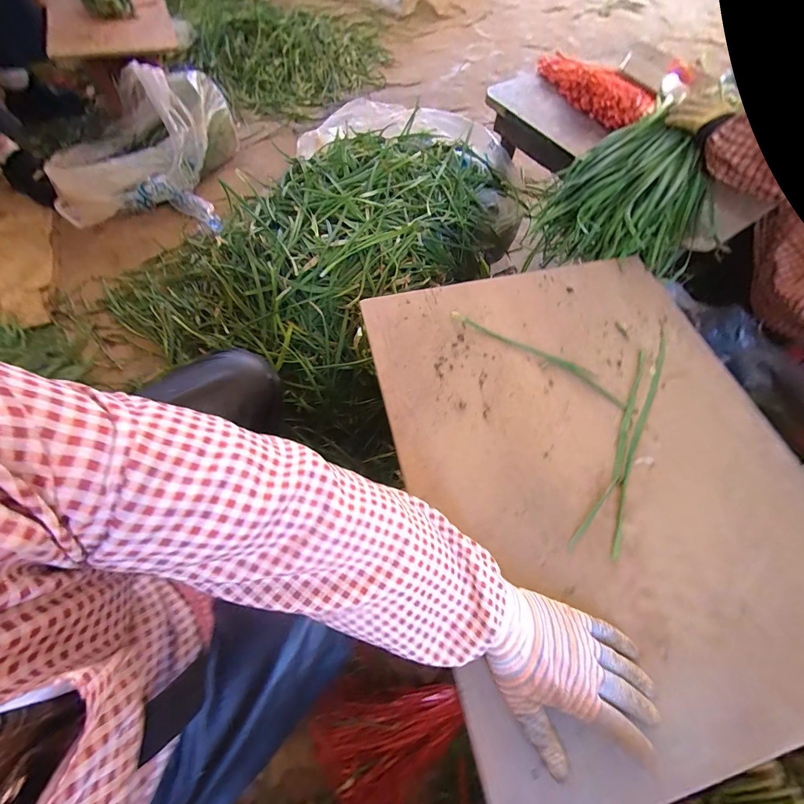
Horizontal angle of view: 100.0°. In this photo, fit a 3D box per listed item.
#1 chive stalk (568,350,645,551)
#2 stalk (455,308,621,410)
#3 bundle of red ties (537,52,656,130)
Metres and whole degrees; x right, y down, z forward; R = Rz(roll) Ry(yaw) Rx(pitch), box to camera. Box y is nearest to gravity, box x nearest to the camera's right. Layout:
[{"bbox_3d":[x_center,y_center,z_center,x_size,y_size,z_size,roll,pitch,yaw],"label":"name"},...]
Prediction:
[{"bbox_3d":[0.270,0.048,0.418,0.024,0.005,0.297,30,66,12],"label":"chive stalk"},{"bbox_3d":[0.189,-0.071,0.474,0.257,0.004,0.034,32,67,13],"label":"stalk"},{"bbox_3d":[0.429,-0.728,0.765,0.148,0.049,0.321,-33,69,-17],"label":"bundle of red ties"}]

